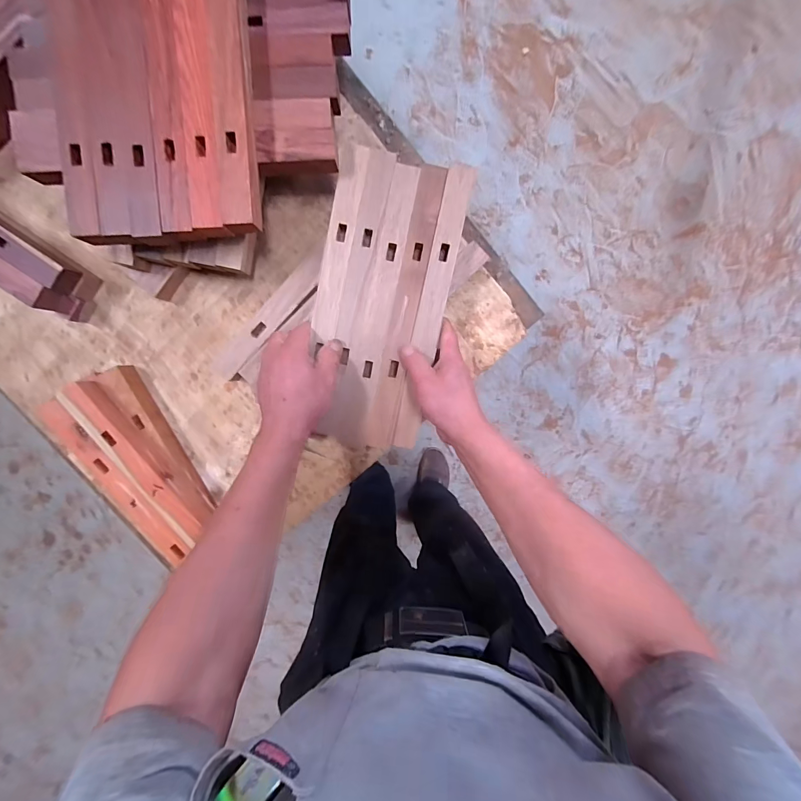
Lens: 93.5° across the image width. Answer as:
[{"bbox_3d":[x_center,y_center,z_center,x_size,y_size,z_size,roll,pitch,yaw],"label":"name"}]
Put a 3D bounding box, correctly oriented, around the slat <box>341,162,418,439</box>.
[{"bbox_3d":[-0.025,-0.102,0.443,0.032,0.018,0.320,12,98,1],"label":"slat"}]

